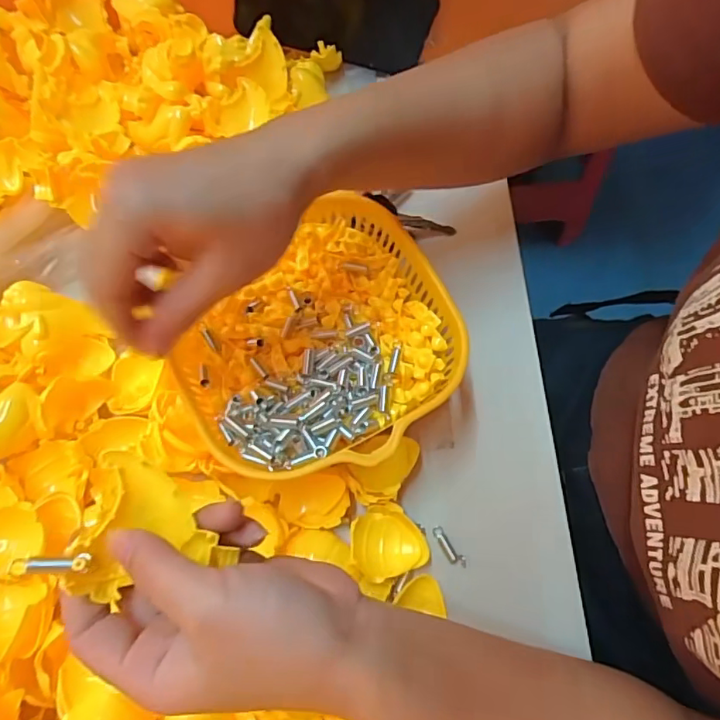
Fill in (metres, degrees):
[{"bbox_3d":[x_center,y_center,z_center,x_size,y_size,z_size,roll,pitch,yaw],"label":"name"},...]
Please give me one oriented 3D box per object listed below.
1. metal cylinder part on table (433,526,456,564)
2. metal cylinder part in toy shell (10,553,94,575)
[{"bbox_3d":[0.054,0.118,0.329,0.006,0.004,0.024,-22,70,-10],"label":"metal cylinder part on table"},{"bbox_3d":[-0.120,0.079,0.199,0.028,0.005,0.007,2,67,-13],"label":"metal cylinder part in toy shell"}]

